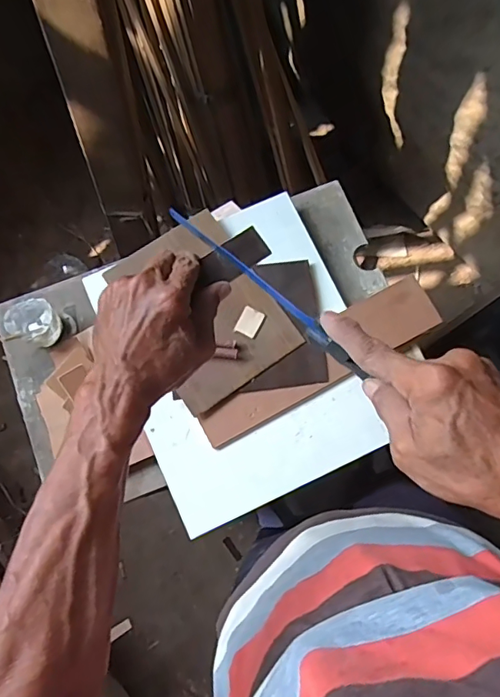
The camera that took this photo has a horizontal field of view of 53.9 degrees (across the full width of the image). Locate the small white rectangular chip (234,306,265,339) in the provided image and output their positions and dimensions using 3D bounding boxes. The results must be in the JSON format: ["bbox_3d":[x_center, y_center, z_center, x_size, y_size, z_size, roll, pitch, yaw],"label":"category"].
[{"bbox_3d":[0.000,-0.038,0.701,0.032,0.004,0.040,26,79,6],"label":"small white rectangular chip"}]

